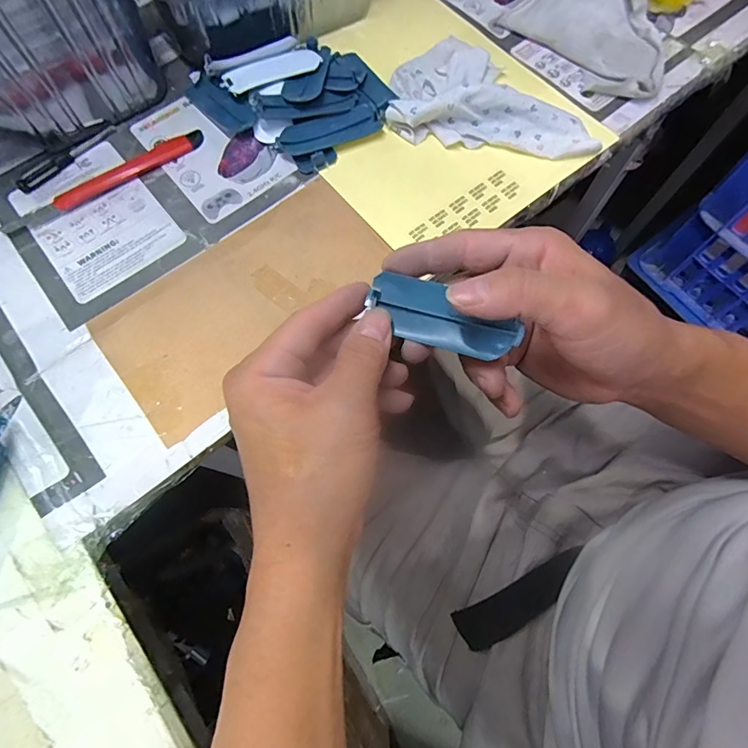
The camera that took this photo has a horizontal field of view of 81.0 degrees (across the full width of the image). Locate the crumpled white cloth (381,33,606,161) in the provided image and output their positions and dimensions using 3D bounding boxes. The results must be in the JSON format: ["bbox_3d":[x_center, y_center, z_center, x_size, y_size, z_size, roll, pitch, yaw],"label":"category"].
[{"bbox_3d":[0.098,-0.233,0.359,0.161,0.025,0.110,9,72,3],"label":"crumpled white cloth"}]

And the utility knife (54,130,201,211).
[{"bbox_3d":[-0.195,-0.165,0.351,0.124,0.006,0.020,-31,74,-10],"label":"utility knife"}]

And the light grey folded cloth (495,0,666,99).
[{"bbox_3d":[0.193,-0.299,0.370,0.091,0.042,0.149,-36,75,-11],"label":"light grey folded cloth"}]

